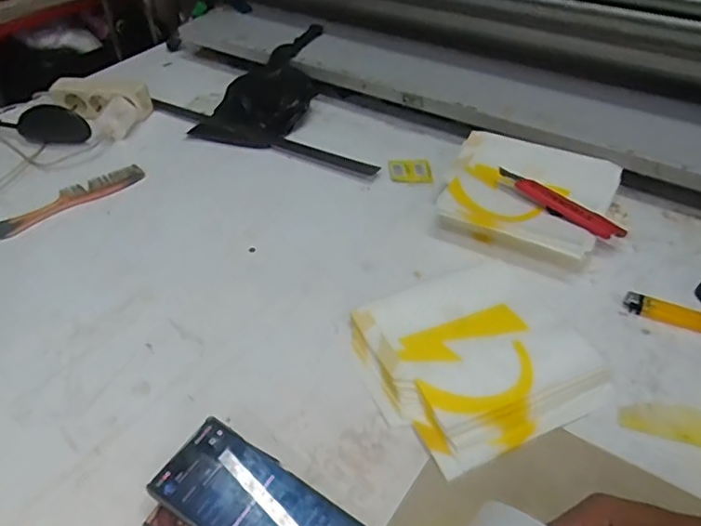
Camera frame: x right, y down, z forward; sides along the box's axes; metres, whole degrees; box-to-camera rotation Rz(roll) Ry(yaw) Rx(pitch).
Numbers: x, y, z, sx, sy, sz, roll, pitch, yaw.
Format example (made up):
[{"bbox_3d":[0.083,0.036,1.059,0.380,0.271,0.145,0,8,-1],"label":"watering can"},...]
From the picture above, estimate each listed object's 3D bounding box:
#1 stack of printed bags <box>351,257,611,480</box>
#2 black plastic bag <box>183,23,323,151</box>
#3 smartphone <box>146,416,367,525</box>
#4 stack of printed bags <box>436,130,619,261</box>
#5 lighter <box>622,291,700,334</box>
[{"bbox_3d":[0.119,0.084,0.549,0.208,0.027,0.207,-19,45,-18],"label":"stack of printed bags"},{"bbox_3d":[-0.131,-0.305,0.946,0.168,0.079,0.303,19,46,21],"label":"black plastic bag"},{"bbox_3d":[-0.071,0.192,0.427,0.161,0.006,0.074,29,54,16],"label":"smartphone"},{"bbox_3d":[0.221,-0.089,0.701,0.200,0.045,0.189,21,47,23],"label":"stack of printed bags"},{"bbox_3d":[0.335,0.051,0.582,0.082,0.009,0.026,17,46,20],"label":"lighter"}]

